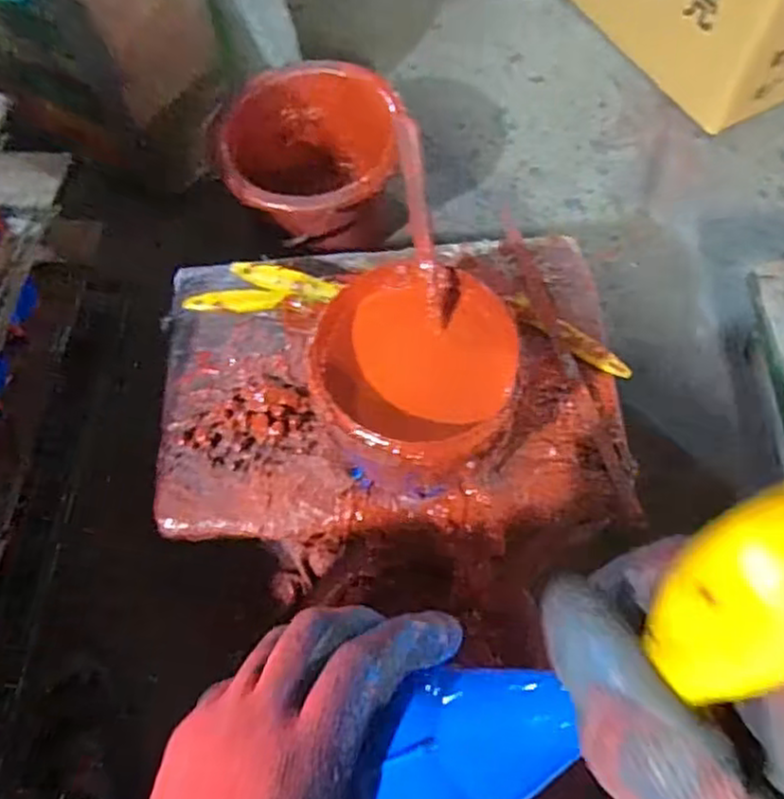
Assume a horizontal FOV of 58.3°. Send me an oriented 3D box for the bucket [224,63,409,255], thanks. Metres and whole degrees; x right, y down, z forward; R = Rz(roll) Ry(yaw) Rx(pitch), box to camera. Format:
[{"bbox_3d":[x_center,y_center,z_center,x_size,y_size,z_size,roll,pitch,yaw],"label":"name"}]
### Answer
[{"bbox_3d":[-0.093,-0.264,0.849,0.207,0.154,0.218,-1,65,2],"label":"bucket"}]

